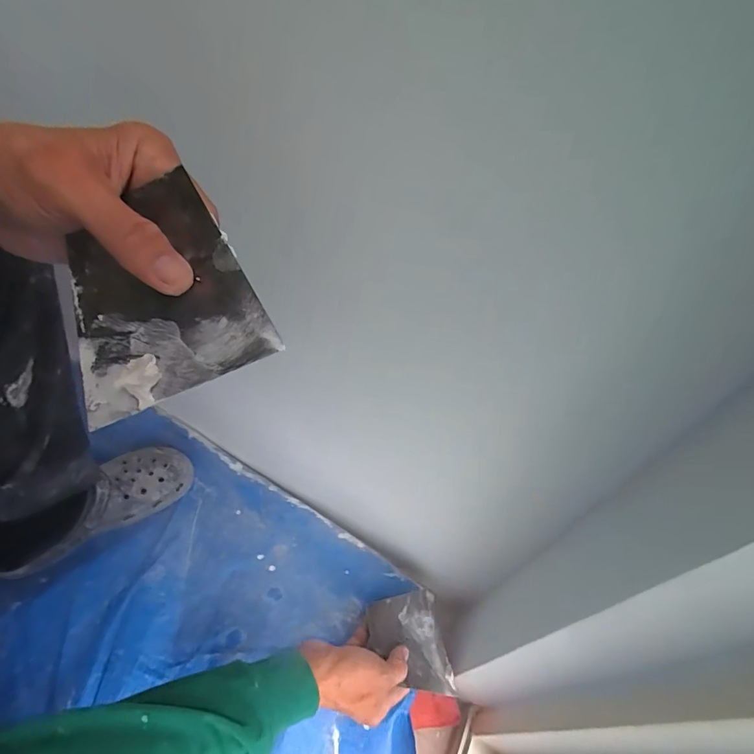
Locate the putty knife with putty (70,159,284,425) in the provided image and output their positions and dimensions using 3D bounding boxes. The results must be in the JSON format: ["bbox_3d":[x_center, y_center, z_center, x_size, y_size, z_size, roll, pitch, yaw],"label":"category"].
[{"bbox_3d":[-0.106,-0.038,0.196,0.102,0.009,0.095,-21,85,13],"label":"putty knife with putty"}]

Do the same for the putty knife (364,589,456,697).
[{"bbox_3d":[0.035,0.291,0.471,0.093,0.007,0.100,15,40,-24],"label":"putty knife"}]

